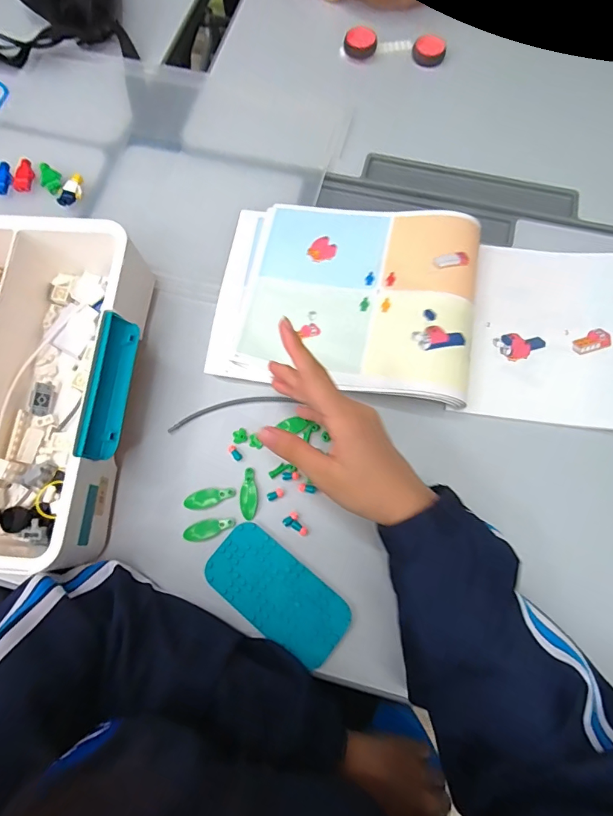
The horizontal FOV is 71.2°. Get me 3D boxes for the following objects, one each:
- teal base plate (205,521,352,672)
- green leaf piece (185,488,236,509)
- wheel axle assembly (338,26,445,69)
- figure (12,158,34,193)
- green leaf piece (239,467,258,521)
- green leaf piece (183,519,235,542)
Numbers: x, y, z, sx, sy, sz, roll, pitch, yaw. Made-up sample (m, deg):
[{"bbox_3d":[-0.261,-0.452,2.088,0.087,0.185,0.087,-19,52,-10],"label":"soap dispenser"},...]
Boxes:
[{"bbox_3d":[-0.025,0.158,0.365,0.125,0.004,0.062,37,76,12],"label":"teal base plate"},{"bbox_3d":[-0.089,0.083,0.396,0.047,0.004,0.017,-19,73,-5],"label":"green leaf piece"},{"bbox_3d":[0.111,-0.461,0.543,0.129,0.020,0.038,7,72,3],"label":"wheel axle assembly"},{"bbox_3d":[-0.319,-0.263,0.485,0.019,0.012,0.037,3,72,2],"label":"figure"},{"bbox_3d":[-0.053,0.078,0.392,0.016,0.004,0.046,-4,72,0],"label":"green leaf piece"},{"bbox_3d":[-0.088,0.108,0.384,0.045,0.004,0.017,-16,73,-4],"label":"green leaf piece"}]

